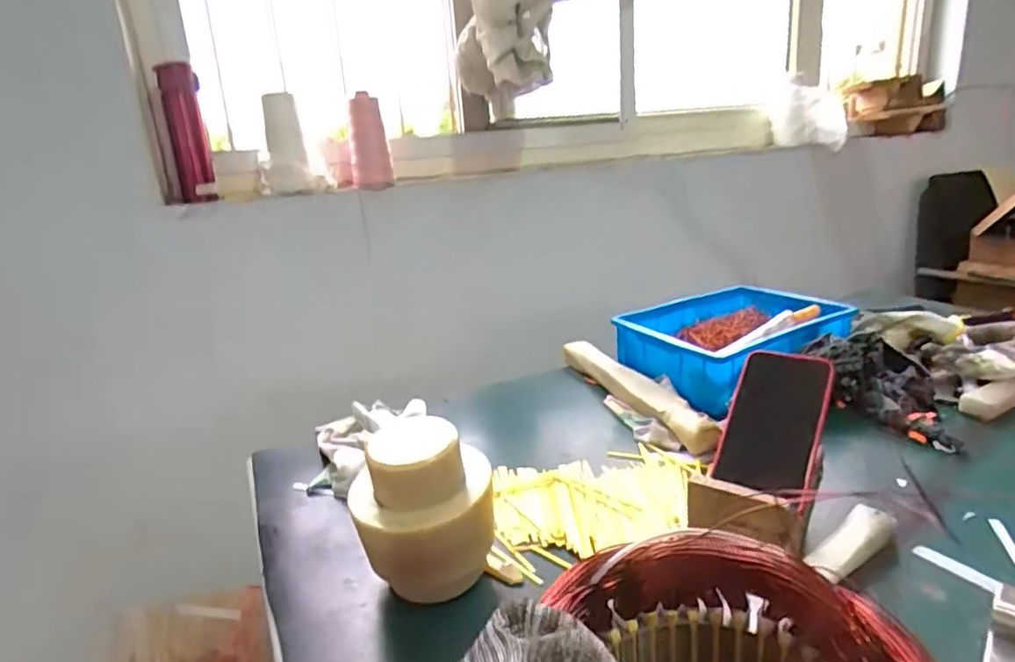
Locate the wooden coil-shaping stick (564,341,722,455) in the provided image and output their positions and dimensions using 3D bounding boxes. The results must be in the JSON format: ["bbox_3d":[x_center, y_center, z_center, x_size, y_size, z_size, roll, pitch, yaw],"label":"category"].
[{"bbox_3d":[0.158,0.072,0.792,0.041,0.032,0.321,-11,19,-20],"label":"wooden coil-shaping stick"}]

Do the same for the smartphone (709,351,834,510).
[{"bbox_3d":[0.262,0.089,0.600,0.085,0.140,0.011,16,-4,20],"label":"smartphone"}]

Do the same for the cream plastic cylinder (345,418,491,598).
[{"bbox_3d":[-0.066,0.142,0.480,0.106,0.133,0.085,-5,17,-1],"label":"cream plastic cylinder"}]

